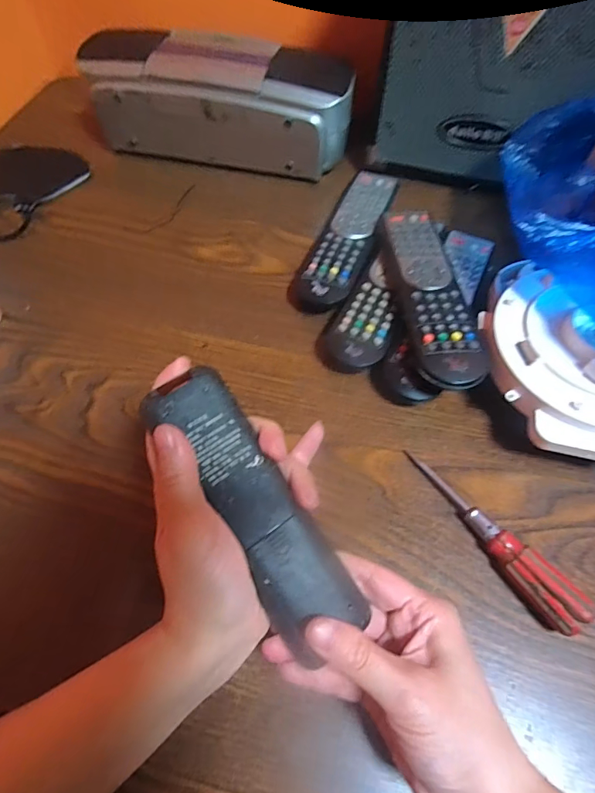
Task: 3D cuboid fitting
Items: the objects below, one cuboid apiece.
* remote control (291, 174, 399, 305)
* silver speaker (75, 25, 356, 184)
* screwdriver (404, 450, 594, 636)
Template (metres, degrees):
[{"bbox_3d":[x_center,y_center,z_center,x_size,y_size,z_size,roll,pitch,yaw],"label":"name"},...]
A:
[{"bbox_3d":[0.050,-0.154,0.425,0.053,0.027,0.203,18,63,9],"label":"remote control"},{"bbox_3d":[-0.081,-0.319,0.471,0.282,0.101,0.108,11,62,5],"label":"silver speaker"},{"bbox_3d":[0.125,0.088,0.284,0.022,0.026,0.132,-32,66,-17],"label":"screwdriver"}]

